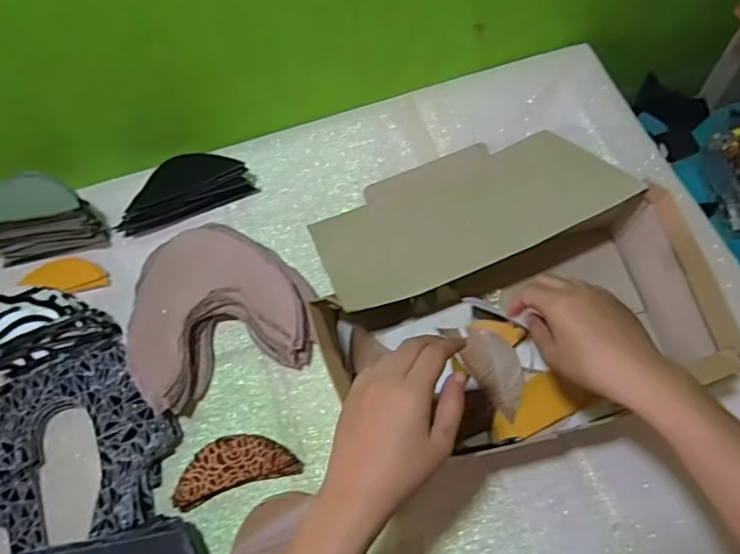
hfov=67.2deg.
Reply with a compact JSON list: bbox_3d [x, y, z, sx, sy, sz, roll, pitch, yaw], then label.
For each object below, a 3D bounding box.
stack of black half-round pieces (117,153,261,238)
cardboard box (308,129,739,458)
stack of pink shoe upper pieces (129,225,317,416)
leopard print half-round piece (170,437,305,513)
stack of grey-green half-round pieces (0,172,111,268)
[{"bbox_3d":[-0.228,-0.107,0.672,0.164,0.043,0.070,-24,64,-9],"label":"stack of black half-round pieces"},{"bbox_3d":[0.116,-0.007,0.569,0.344,0.114,0.333,-17,63,-5],"label":"cardboard box"},{"bbox_3d":[-0.162,0.032,0.600,0.185,0.047,0.181,-22,64,-8],"label":"stack of pink shoe upper pieces"},{"bbox_3d":[-0.129,0.182,0.541,0.117,0.026,0.051,-17,63,-5],"label":"leopard print half-round piece"},{"bbox_3d":[-0.380,-0.067,0.635,0.127,0.092,0.057,-11,63,-2],"label":"stack of grey-green half-round pieces"}]

